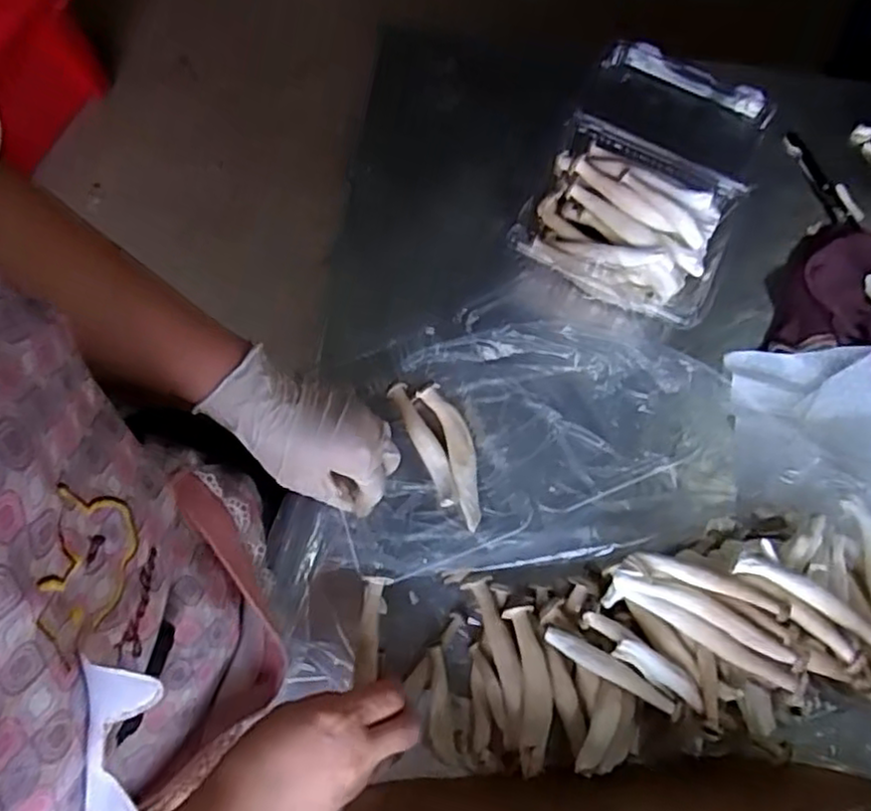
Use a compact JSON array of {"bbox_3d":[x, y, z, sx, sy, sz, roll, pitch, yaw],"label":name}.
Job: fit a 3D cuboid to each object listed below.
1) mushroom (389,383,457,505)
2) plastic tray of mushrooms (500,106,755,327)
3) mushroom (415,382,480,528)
[{"bbox_3d":[-0.008,0.029,0.546,0.019,0.025,0.104,-25,76,-7],"label":"mushroom"},{"bbox_3d":[0.158,-0.146,0.565,0.163,0.061,0.138,25,76,6],"label":"plastic tray of mushrooms"},{"bbox_3d":[0.017,0.037,0.544,0.027,0.018,0.114,-21,76,-6],"label":"mushroom"}]

